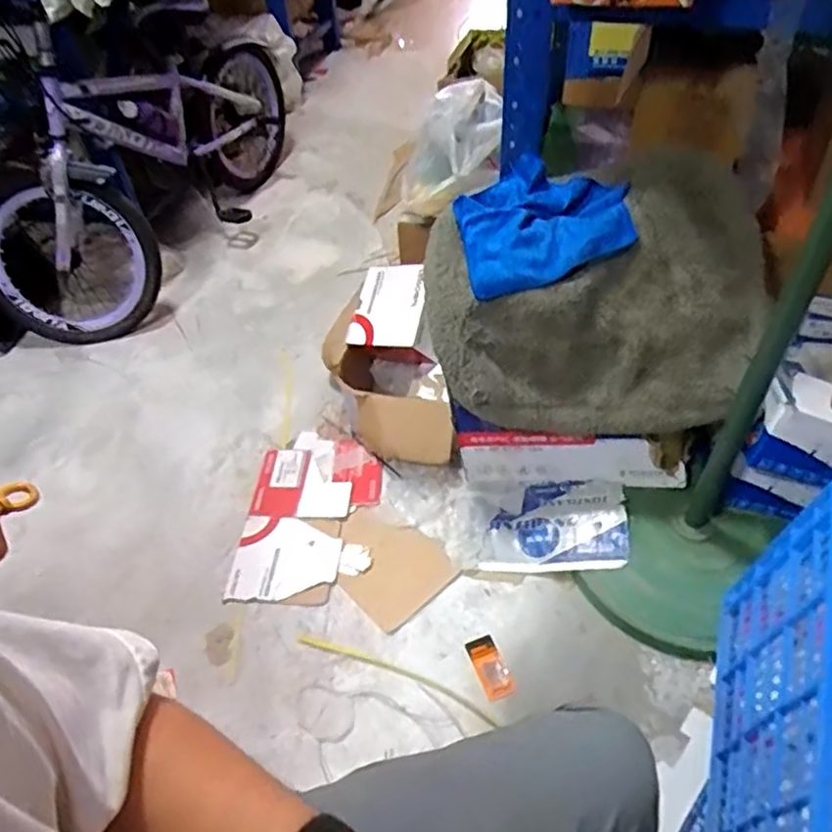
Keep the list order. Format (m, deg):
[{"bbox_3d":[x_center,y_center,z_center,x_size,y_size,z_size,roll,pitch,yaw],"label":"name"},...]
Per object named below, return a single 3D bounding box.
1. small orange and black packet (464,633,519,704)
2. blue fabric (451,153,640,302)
[{"bbox_3d":[0.129,0.436,1.185,0.052,0.009,0.111,-18,50,-11],"label":"small orange and black packet"},{"bbox_3d":[0.215,-0.324,1.201,0.282,0.132,0.239,-4,48,1],"label":"blue fabric"}]

